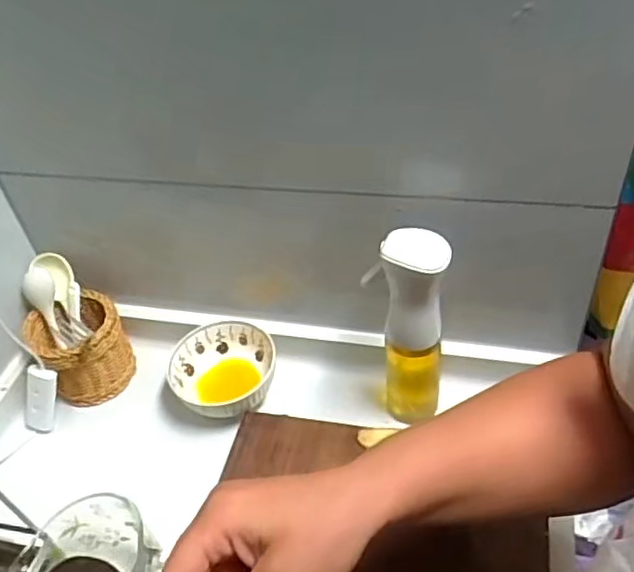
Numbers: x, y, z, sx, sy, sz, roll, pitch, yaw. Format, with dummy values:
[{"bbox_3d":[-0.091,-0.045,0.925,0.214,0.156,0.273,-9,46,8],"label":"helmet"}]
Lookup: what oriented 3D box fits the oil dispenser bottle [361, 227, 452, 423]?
[{"bbox_3d":[0.086,0.047,0.582,0.069,0.220,0.054,-2,40,7],"label":"oil dispenser bottle"}]

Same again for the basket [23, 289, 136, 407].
[{"bbox_3d":[-0.264,0.075,0.705,0.100,0.088,0.082,-21,41,-15],"label":"basket"}]

